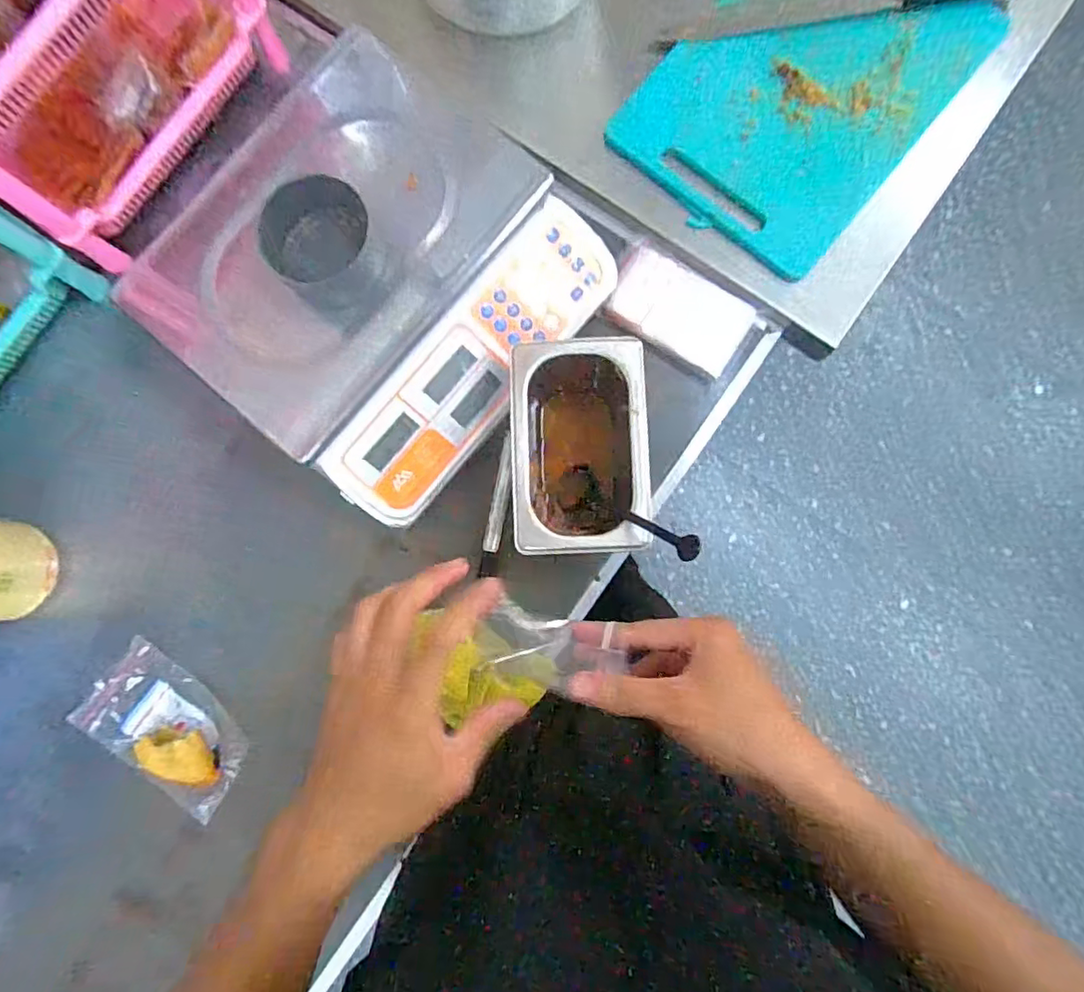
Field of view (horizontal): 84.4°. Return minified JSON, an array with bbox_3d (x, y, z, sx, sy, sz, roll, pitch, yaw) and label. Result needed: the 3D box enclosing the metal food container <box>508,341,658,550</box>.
[{"bbox_3d":[0.032,-0.039,0.528,0.109,0.089,0.175,-3,83,1],"label":"metal food container"}]

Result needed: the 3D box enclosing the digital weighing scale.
[{"bbox_3d":[-0.150,-0.192,0.536,0.313,0.097,0.320,39,85,5],"label":"digital weighing scale"}]

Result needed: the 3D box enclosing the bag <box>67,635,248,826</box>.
[{"bbox_3d":[-0.351,0.218,0.558,0.160,0.032,0.095,35,85,5],"label":"bag"}]

